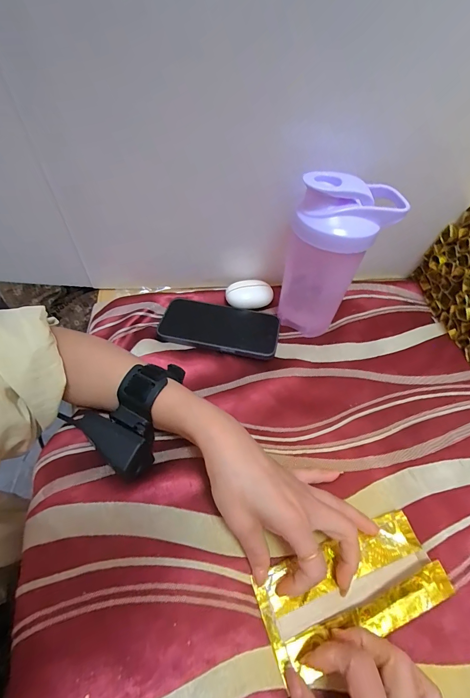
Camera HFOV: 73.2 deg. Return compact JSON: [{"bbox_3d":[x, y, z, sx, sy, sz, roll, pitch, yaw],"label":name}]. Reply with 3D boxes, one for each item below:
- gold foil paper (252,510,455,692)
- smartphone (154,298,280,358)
[{"bbox_3d":[0.089,0.182,0.242,0.140,0.012,0.064,-14,53,-12],"label":"gold foil paper"},{"bbox_3d":[-0.019,-0.028,0.402,0.146,0.009,0.078,11,50,4],"label":"smartphone"}]

